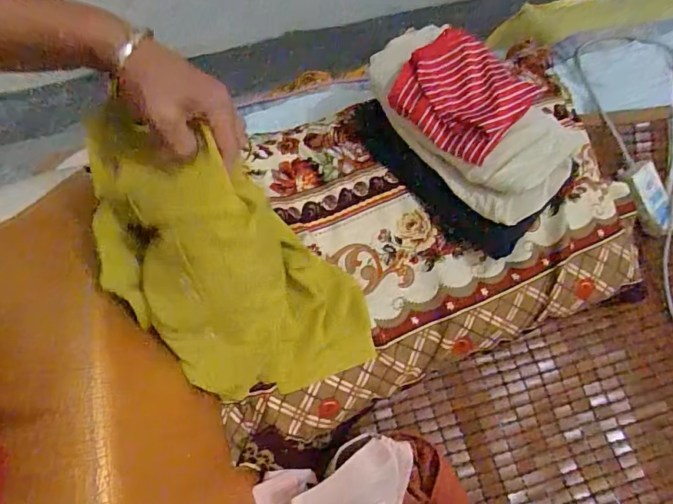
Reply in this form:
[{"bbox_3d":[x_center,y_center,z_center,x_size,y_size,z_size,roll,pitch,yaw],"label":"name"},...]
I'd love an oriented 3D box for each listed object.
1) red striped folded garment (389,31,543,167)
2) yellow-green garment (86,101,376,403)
[{"bbox_3d":[0.148,-0.189,0.556,0.144,0.053,0.118,42,70,14],"label":"red striped folded garment"},{"bbox_3d":[-0.092,0.047,0.477,0.250,0.254,0.179,24,68,9],"label":"yellow-green garment"}]

